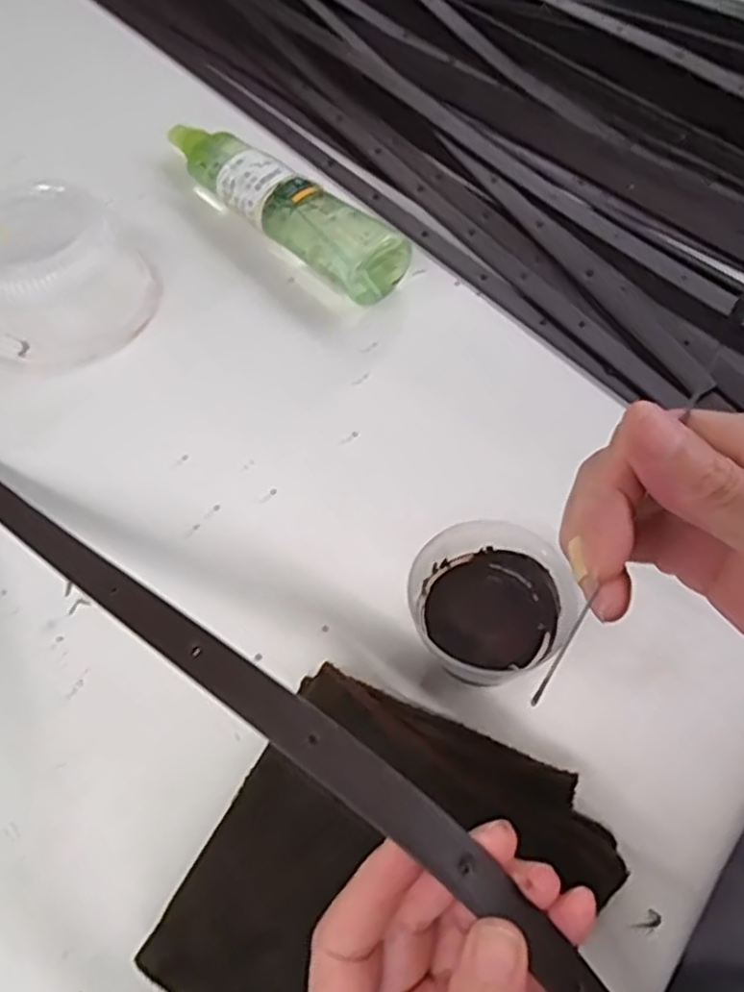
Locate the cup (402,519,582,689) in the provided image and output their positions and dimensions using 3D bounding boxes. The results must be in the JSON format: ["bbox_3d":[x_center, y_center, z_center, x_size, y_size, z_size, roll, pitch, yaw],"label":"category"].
[{"bbox_3d":[0.052,0.047,0.310,0.065,0.045,0.061,-1,58,2],"label":"cup"}]

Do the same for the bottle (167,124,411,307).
[{"bbox_3d":[-0.065,-0.196,0.476,0.046,0.037,0.213,-39,64,-20],"label":"bottle"}]

